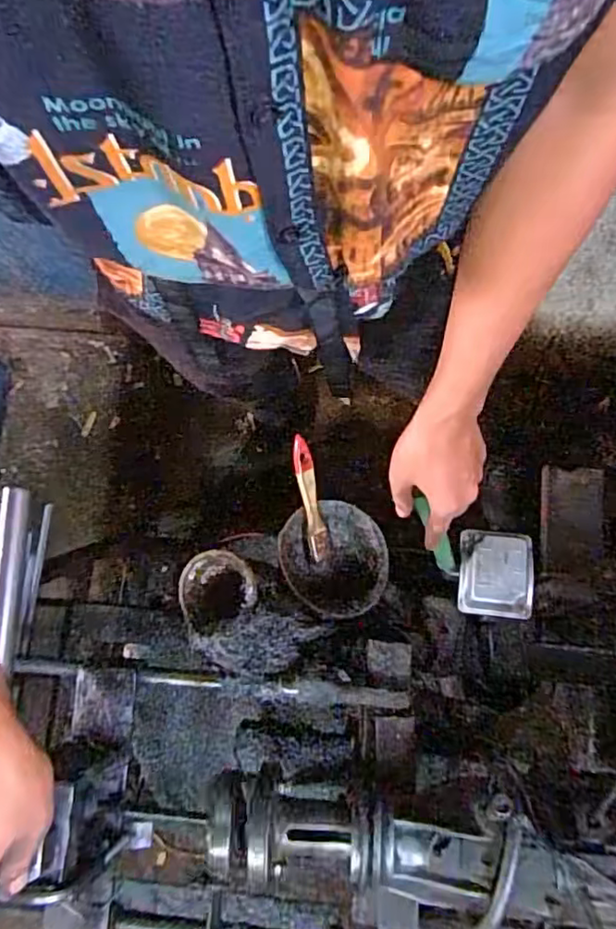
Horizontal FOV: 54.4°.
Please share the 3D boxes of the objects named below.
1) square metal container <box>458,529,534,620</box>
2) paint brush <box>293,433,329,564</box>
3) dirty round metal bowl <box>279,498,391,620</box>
[{"bbox_3d":[0.195,0.113,0.618,0.071,0.033,0.086,6,78,1],"label":"square metal container"},{"bbox_3d":[0.003,0.039,0.651,0.022,0.005,0.142,-19,109,-23],"label":"paint brush"},{"bbox_3d":[0.030,0.104,0.664,0.107,0.043,0.124,-26,79,-6],"label":"dirty round metal bowl"}]

